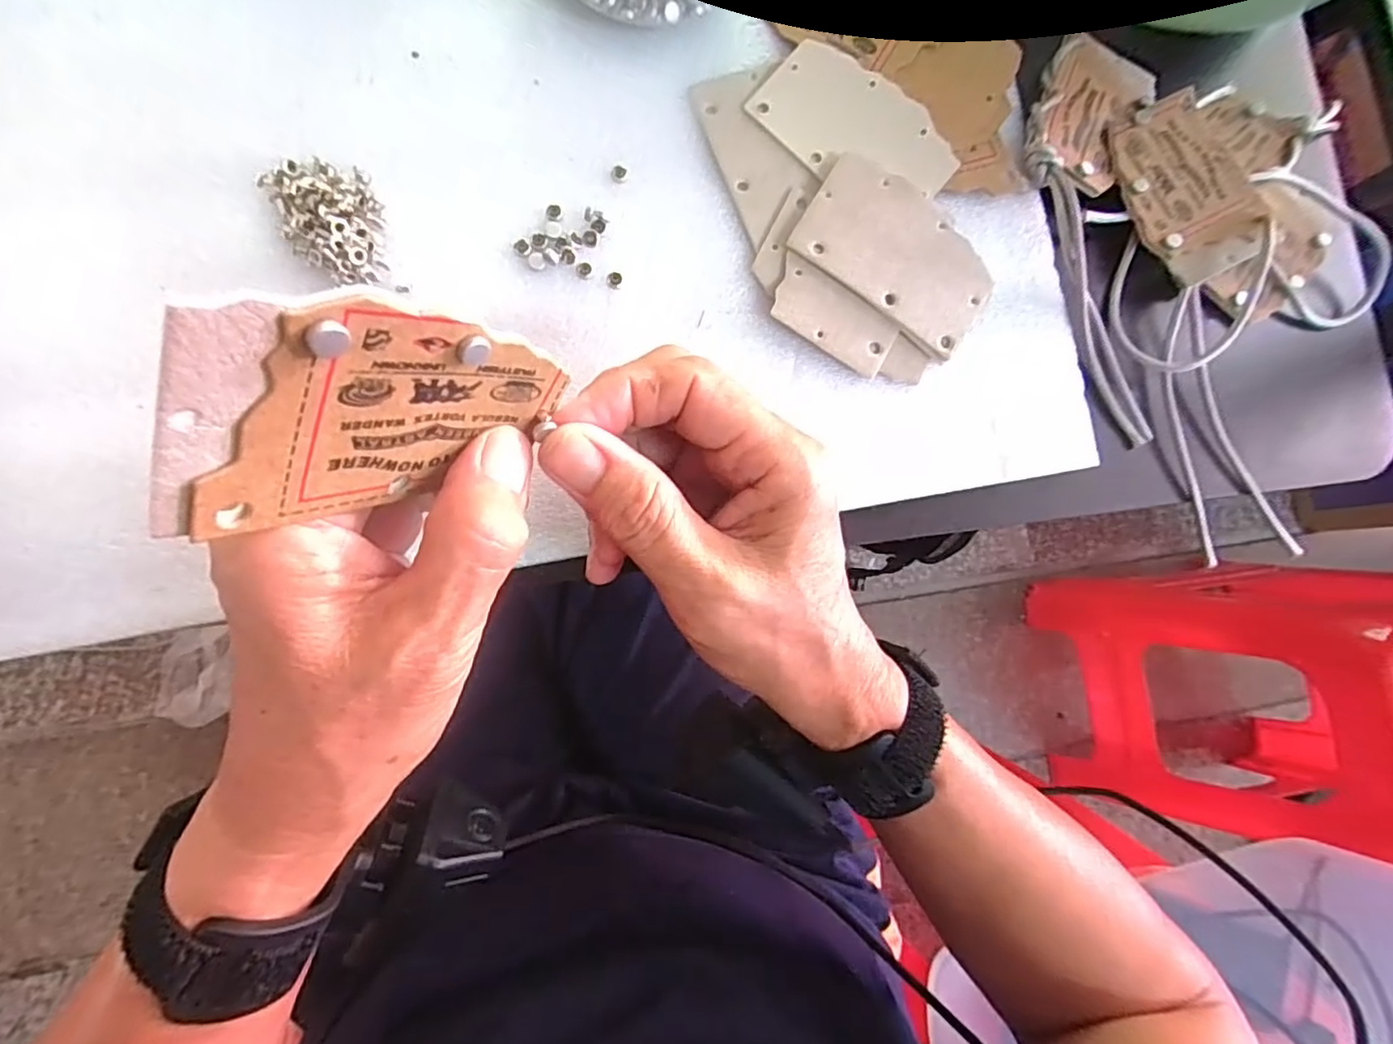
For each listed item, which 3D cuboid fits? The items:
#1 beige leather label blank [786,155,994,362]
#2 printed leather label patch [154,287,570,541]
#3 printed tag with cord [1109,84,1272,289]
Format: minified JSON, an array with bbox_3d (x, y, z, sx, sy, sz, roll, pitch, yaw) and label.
[{"bbox_3d":[0.086,-0.113,0.264,0.085,0.004,0.055,33,80,-7],"label":"beige leather label blank"},{"bbox_3d":[-0.065,-0.023,0.136,0.004,0.080,0.054,48,123,19],"label":"printed leather label patch"},{"bbox_3d":[0.227,-0.155,0.289,0.058,0.009,0.087,-17,82,-3],"label":"printed tag with cord"}]

